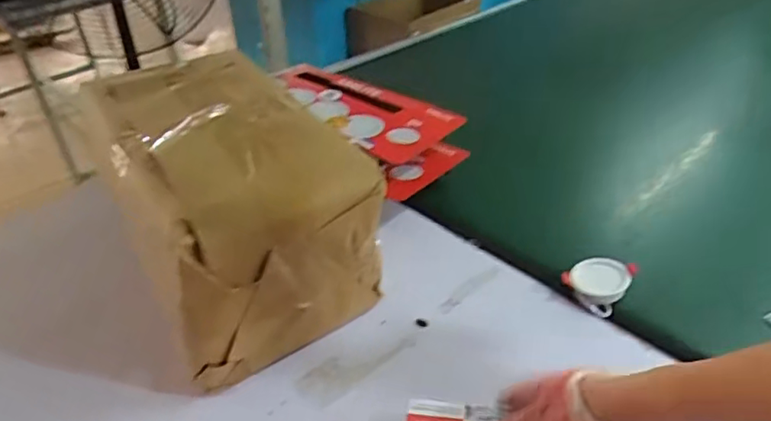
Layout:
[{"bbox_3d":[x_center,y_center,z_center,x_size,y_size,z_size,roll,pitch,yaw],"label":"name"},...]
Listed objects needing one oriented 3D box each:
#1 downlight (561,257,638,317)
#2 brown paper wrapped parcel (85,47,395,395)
[{"bbox_3d":[0.279,0.093,0.766,0.070,0.042,0.072,-30,44,-33],"label":"downlight"},{"bbox_3d":[-0.209,-0.018,0.790,0.246,0.225,0.423,-22,40,-25],"label":"brown paper wrapped parcel"}]

